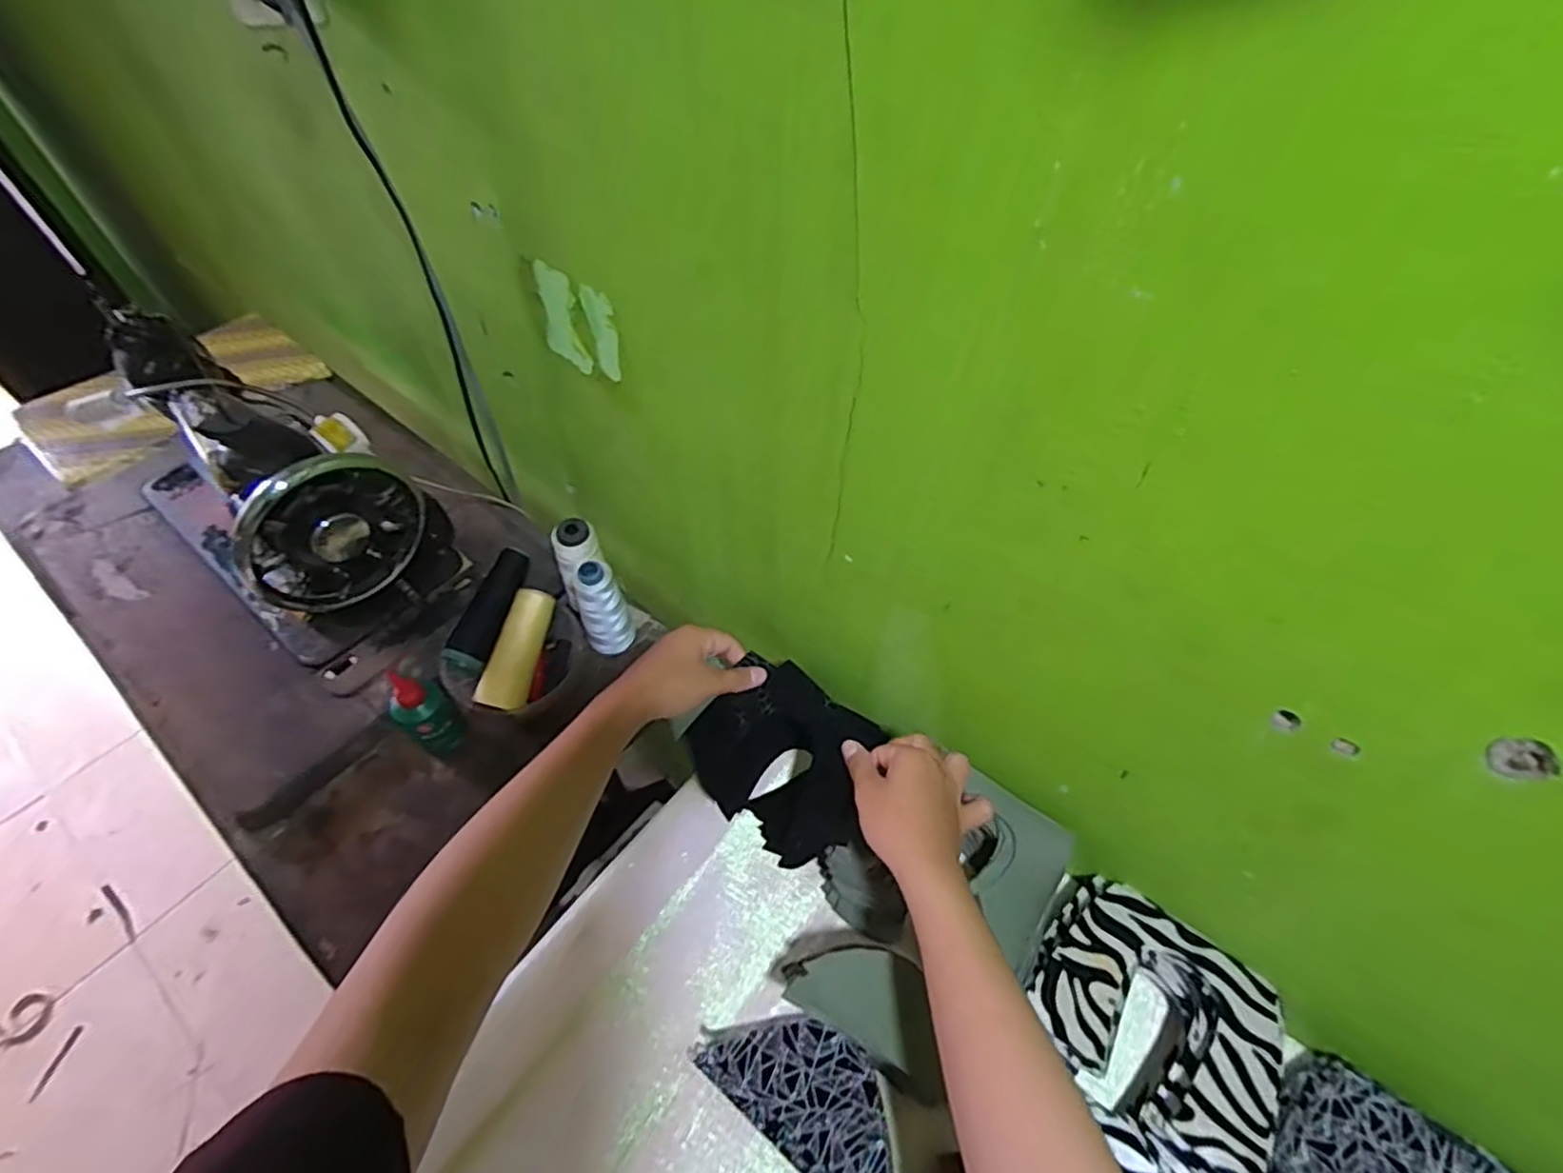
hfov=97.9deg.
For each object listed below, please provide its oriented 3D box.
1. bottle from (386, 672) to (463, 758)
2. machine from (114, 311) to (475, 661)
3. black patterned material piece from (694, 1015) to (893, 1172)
[{"bbox_3d":[-0.303,0.111,0.583,0.034,0.095,0.040,32,59,20],"label":"bottle"},{"bbox_3d":[-0.506,-0.111,0.648,0.397,0.211,0.169,32,59,20],"label":"machine"},{"bbox_3d":[0.023,0.340,0.456,0.148,0.014,0.075,33,60,21],"label":"black patterned material piece"}]

